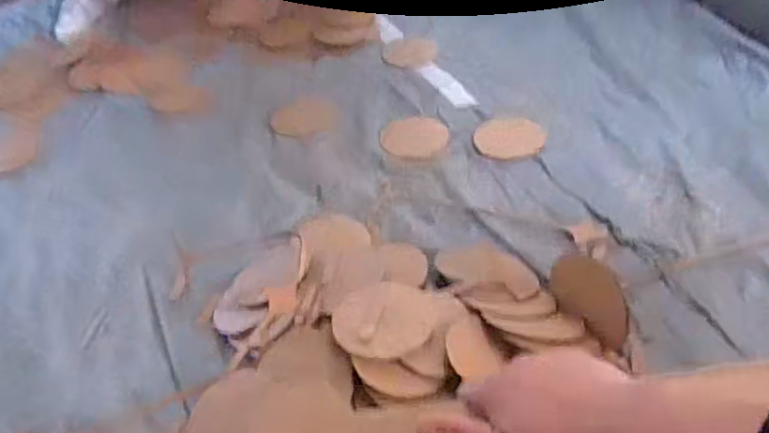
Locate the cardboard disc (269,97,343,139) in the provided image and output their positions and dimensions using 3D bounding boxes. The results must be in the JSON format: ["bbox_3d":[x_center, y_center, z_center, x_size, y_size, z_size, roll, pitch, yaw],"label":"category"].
[{"bbox_3d":[-0.209,-0.265,1.693,0.166,0.007,0.193,-35,49,-21],"label":"cardboard disc"}]

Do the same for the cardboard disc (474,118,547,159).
[{"bbox_3d":[0.298,-0.189,1.481,0.160,0.004,0.153,-3,44,3],"label":"cardboard disc"}]

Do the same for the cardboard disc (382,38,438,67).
[{"bbox_3d":[0.078,-0.497,1.886,0.156,0.009,0.170,-1,47,1],"label":"cardboard disc"}]

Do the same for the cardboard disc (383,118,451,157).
[{"bbox_3d":[0.077,-0.204,1.573,0.164,0.004,0.176,-3,44,3],"label":"cardboard disc"}]

